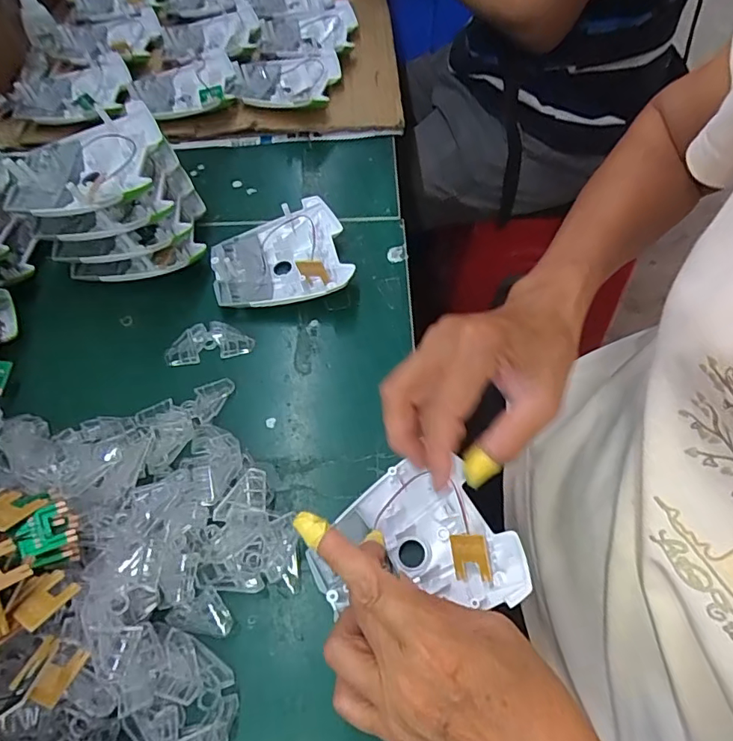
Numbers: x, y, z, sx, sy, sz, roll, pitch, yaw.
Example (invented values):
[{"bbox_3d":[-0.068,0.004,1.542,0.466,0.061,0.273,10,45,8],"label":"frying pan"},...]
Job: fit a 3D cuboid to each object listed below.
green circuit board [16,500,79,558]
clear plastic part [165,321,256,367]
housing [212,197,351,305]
[{"bbox_3d":[-0.170,0.083,0.272,0.026,0.004,0.024,-13,59,-41],"label":"green circuit board"},{"bbox_3d":[-0.121,-0.023,0.395,0.065,0.007,0.029,-8,58,-4],"label":"clear plastic part"},{"bbox_3d":[-0.071,-0.091,0.423,0.107,0.028,0.092,-11,59,-6],"label":"housing"}]

